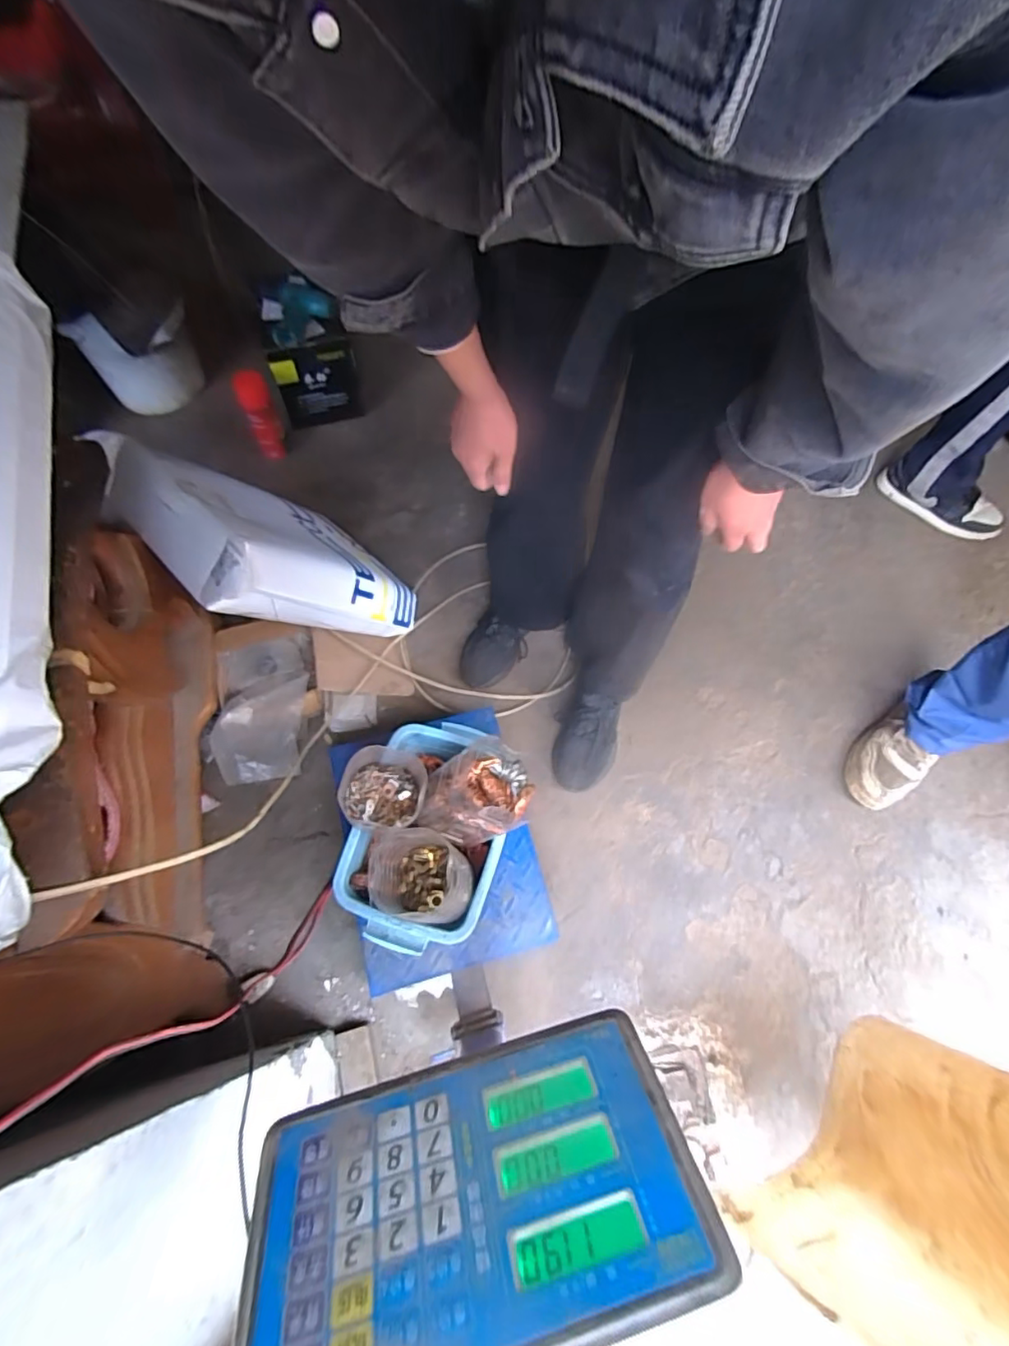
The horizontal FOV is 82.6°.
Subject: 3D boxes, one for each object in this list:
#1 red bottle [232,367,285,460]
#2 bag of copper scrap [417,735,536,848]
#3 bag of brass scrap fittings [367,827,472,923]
[{"bbox_3d":[-0.554,-0.585,1.312,0.078,0.187,0.073,-24,67,-12],"label":"red bottle"},{"bbox_3d":[-0.038,0.157,0.739,0.151,0.094,0.116,-21,67,-10],"label":"bag of copper scrap"},{"bbox_3d":[-0.099,0.252,0.711,0.109,0.105,0.102,2,64,0],"label":"bag of brass scrap fittings"}]

